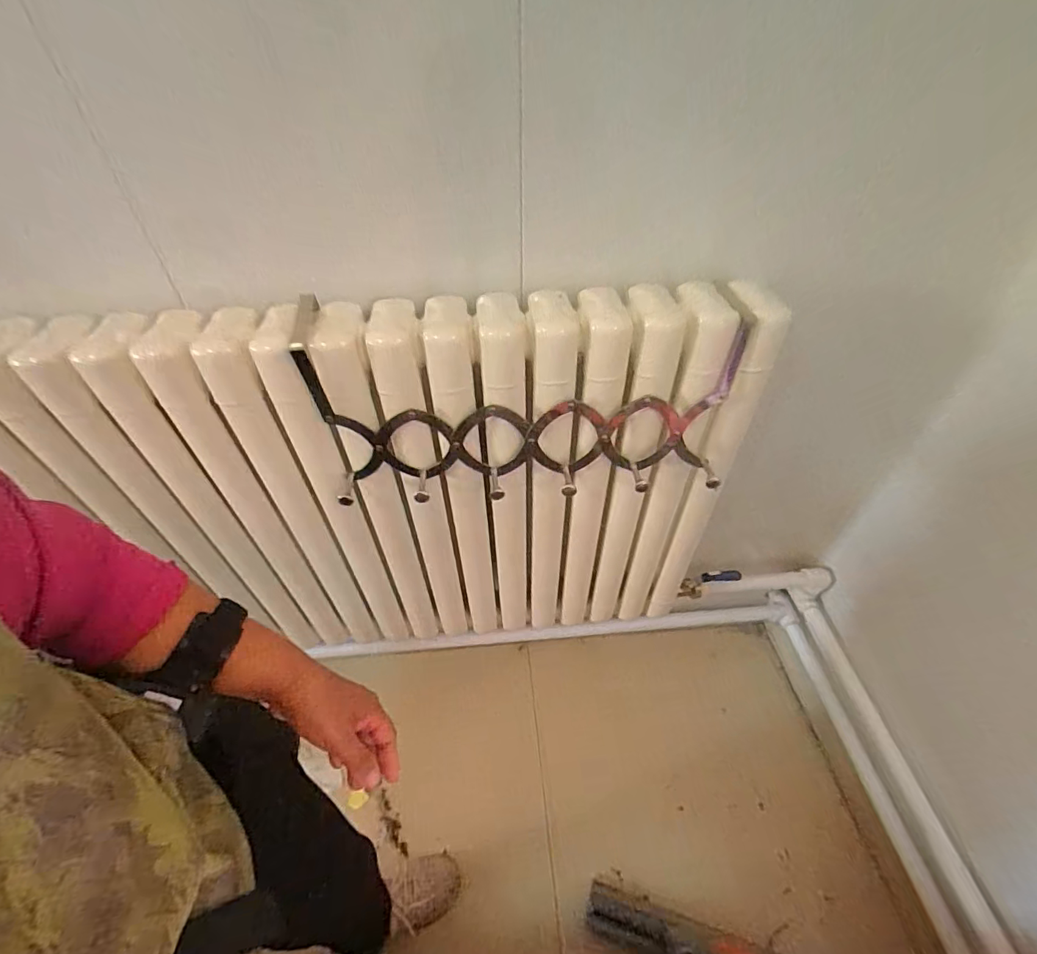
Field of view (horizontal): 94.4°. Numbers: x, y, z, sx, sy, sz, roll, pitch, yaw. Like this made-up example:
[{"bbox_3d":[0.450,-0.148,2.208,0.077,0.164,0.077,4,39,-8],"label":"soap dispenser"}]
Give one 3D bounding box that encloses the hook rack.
[{"bbox_3d":[0.009,-0.066,0.588,0.495,0.239,0.084,-2,44,-5],"label":"hook rack"}]

